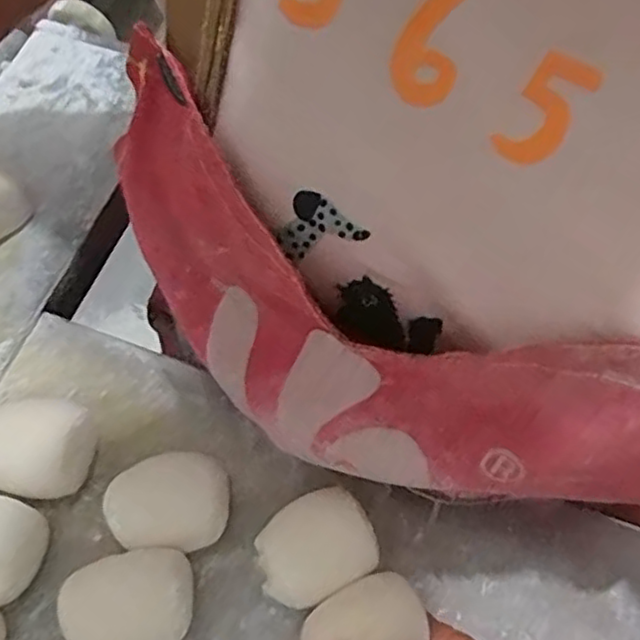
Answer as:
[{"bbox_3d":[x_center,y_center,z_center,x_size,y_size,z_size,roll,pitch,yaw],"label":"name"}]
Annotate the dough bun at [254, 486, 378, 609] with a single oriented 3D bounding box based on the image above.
[{"bbox_3d":[-0.004,0.124,0.368,0.059,0.039,0.048,-26,68,-14],"label":"dough bun"}]

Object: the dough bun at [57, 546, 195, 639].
[{"bbox_3d":[-0.098,0.147,0.353,0.066,0.036,0.048,-5,64,-5],"label":"dough bun"}]

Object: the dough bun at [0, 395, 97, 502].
[{"bbox_3d":[-0.158,0.071,0.381,0.056,0.047,0.055,1,64,-2],"label":"dough bun"}]

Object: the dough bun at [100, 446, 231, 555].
[{"bbox_3d":[-0.081,0.100,0.375,0.063,0.038,0.052,6,63,-1],"label":"dough bun"}]

